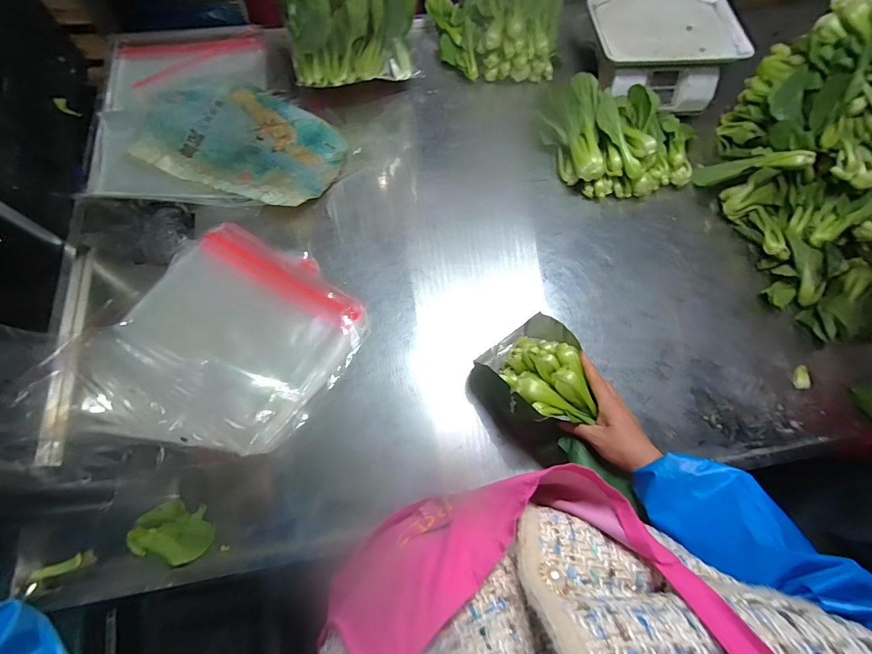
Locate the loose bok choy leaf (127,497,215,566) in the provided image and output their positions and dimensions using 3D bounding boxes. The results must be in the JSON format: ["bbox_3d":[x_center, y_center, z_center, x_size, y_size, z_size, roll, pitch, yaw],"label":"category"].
[{"bbox_3d":[-0.358,0.279,0.515,0.104,0.017,0.070,14,69,2],"label":"loose bok choy leaf"}]

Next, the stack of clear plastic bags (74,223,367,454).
[{"bbox_3d":[-0.316,0.024,0.581,0.323,0.033,0.343,31,66,4],"label":"stack of clear plastic bags"}]

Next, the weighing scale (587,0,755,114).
[{"bbox_3d":[0.465,-0.593,0.787,0.289,0.109,0.289,15,69,3],"label":"weighing scale"}]

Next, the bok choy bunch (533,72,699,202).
[{"bbox_3d":[0.363,-0.357,0.742,0.309,0.120,0.198,6,70,0],"label":"bok choy bunch"}]

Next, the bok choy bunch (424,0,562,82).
[{"bbox_3d":[0.129,-0.661,0.821,0.292,0.114,0.182,4,70,-1],"label":"bok choy bunch"}]

